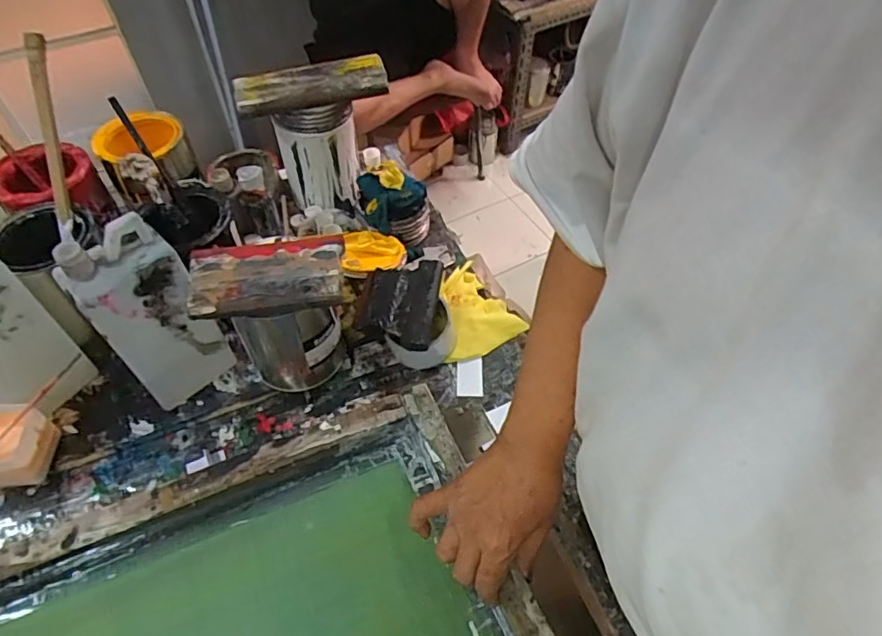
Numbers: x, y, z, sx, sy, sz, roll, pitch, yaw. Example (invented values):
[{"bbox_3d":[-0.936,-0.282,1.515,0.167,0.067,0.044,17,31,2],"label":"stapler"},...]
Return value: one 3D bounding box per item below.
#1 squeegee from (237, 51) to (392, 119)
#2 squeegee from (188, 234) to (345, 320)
[{"bbox_3d":[-0.168,-0.304,0.729,0.192,0.023,0.083,-12,53,-9],"label":"squeegee"},{"bbox_3d":[-0.169,-0.041,0.549,0.145,0.019,0.084,-6,52,-4],"label":"squeegee"}]

